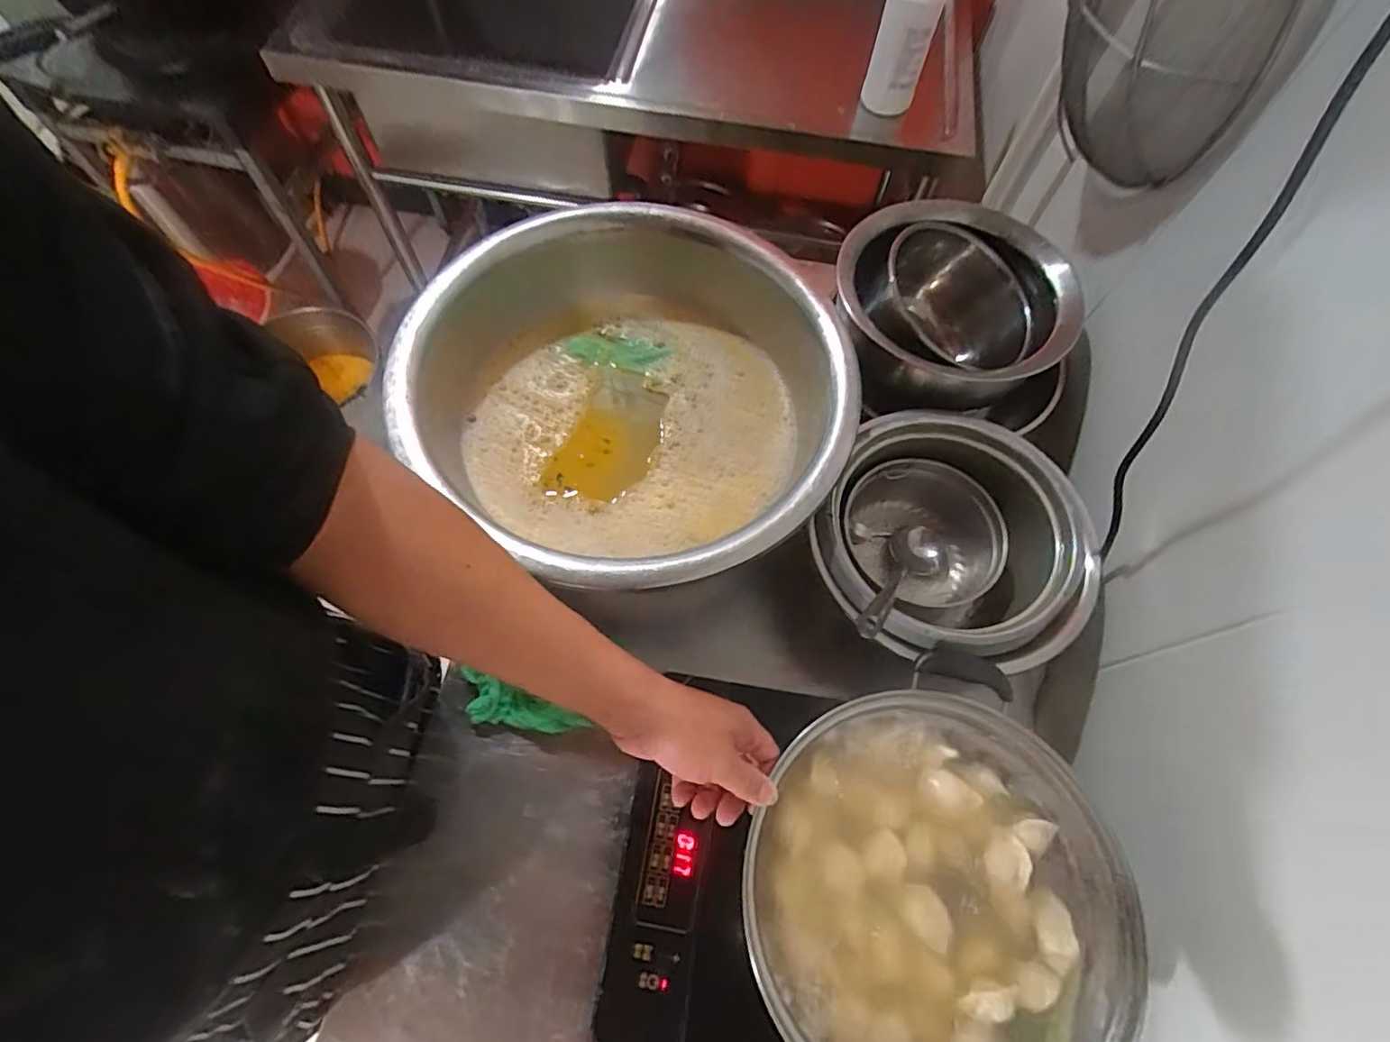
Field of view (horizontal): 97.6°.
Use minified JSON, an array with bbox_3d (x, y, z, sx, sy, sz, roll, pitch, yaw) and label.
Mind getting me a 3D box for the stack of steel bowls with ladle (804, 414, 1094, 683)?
[{"bbox_3d":[0.236,0.031,0.620,0.229,0.143,0.254,21,66,7],"label":"stack of steel bowls with ladle"}]

